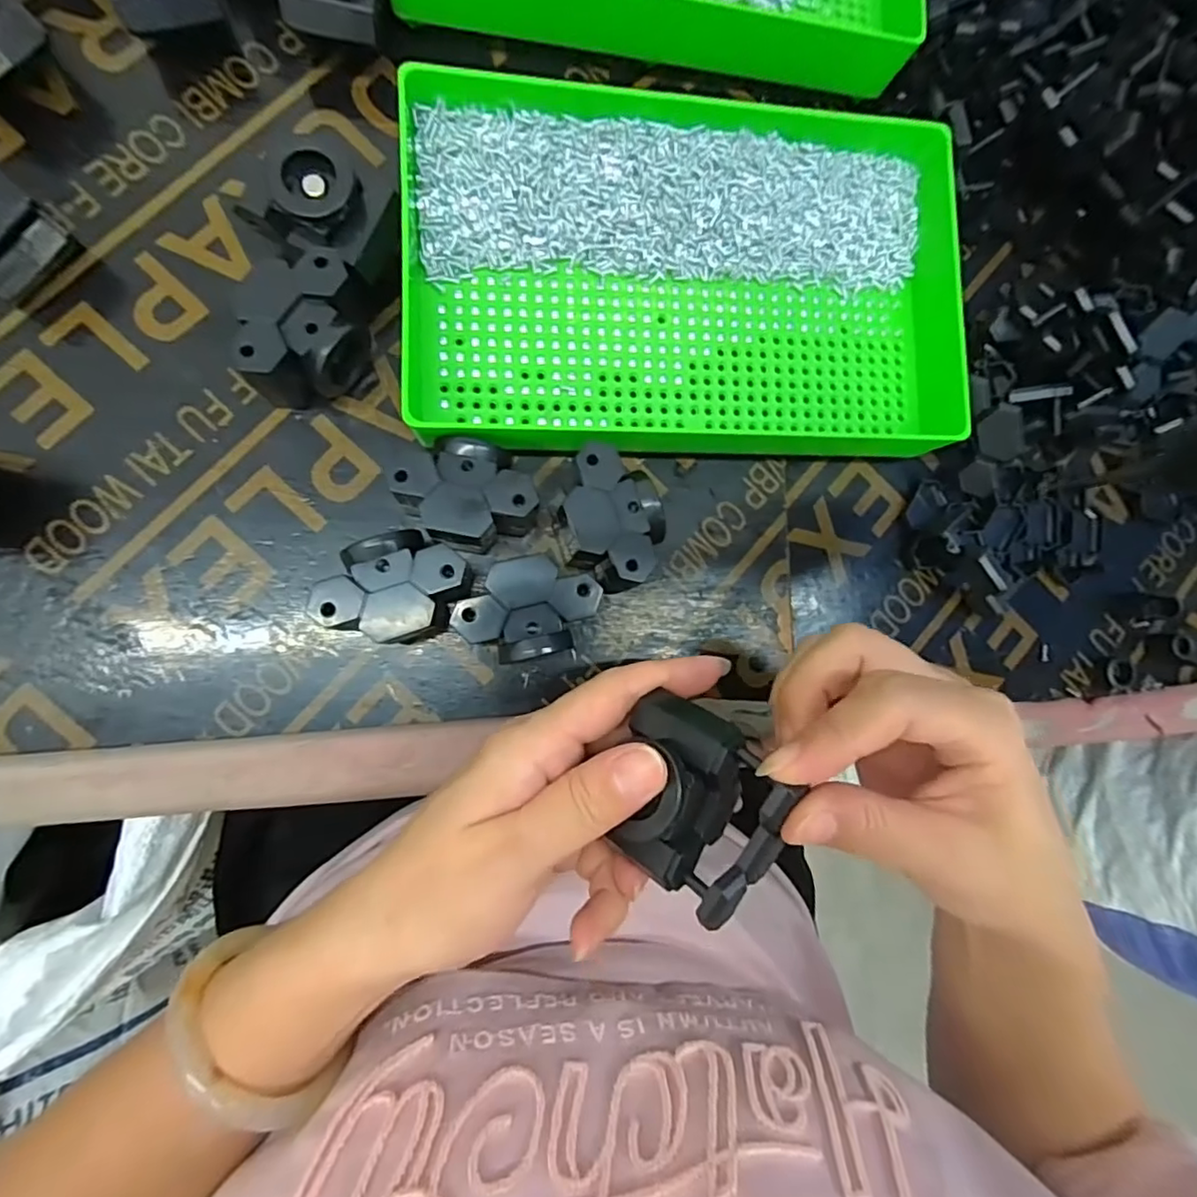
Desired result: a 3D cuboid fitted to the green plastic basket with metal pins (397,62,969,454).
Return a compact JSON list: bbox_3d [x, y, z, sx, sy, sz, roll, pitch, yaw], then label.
[{"bbox_3d":[0.039,-0.146,0.267,0.241,0.035,0.156,-3,88,-10],"label":"green plastic basket with metal pins"}]

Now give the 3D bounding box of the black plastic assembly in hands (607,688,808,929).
[{"bbox_3d":[0.033,0.068,0.197,0.044,0.040,0.059,20,86,-8],"label":"black plastic assembly in hands"}]

